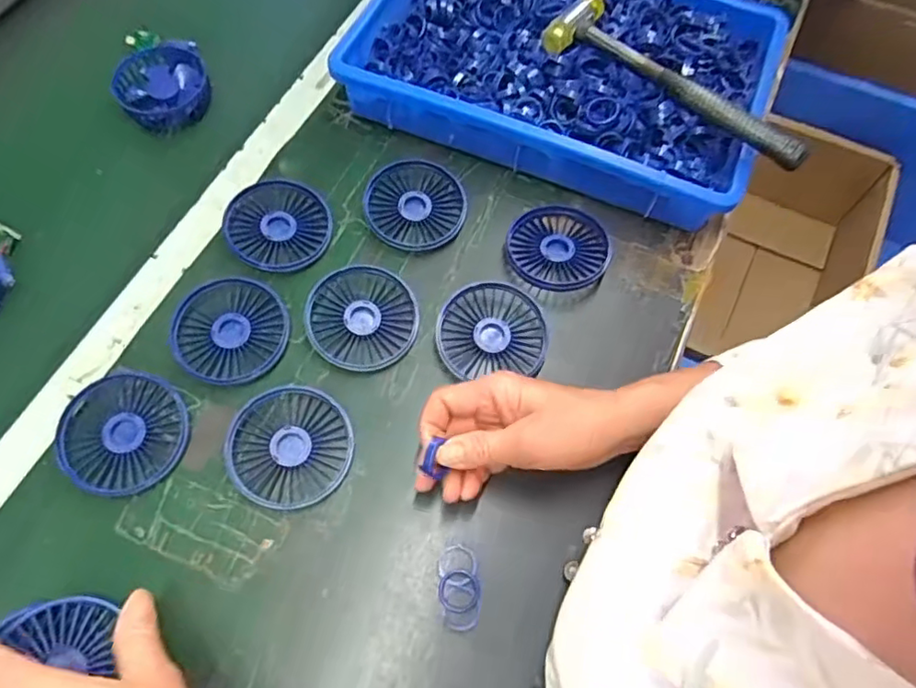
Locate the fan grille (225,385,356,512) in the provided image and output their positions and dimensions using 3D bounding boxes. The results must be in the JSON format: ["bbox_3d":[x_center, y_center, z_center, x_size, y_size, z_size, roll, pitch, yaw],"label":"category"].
[{"bbox_3d":[-0.123,0.074,0.446,0.085,0.015,0.085,0,64,0],"label":"fan grille"}]

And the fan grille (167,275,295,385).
[{"bbox_3d":[-0.178,-0.011,0.484,0.086,0.018,0.087,0,64,0],"label":"fan grille"}]

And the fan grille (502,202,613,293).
[{"bbox_3d":[0.086,-0.084,0.523,0.087,0.013,0.088,0,64,0],"label":"fan grille"}]

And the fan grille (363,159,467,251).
[{"bbox_3d":[-0.038,-0.122,0.538,0.086,0.015,0.087,16,65,7],"label":"fan grille"}]

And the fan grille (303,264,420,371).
[{"bbox_3d":[-0.077,-0.023,0.489,0.084,0.015,0.086,0,64,0],"label":"fan grille"}]

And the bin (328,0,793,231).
[{"bbox_3d":[0.104,-0.266,0.576,0.364,0.069,0.261,23,67,10],"label":"bin"}]

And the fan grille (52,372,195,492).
[{"bbox_3d":[-0.243,0.065,0.445,0.081,0.022,0.085,0,64,0],"label":"fan grille"}]

